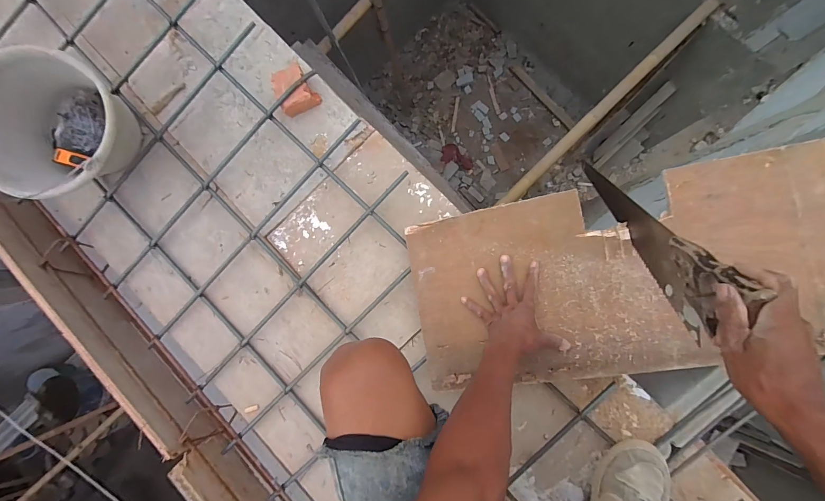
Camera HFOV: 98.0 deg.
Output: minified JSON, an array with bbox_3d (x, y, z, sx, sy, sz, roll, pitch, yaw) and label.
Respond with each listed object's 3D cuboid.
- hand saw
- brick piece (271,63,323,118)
[{"bbox_3d":[0.357,-0.027,0.563,0.031,0.466,0.120,1,121,6],"label":"hand saw"},{"bbox_3d":[-0.238,-0.324,0.732,0.077,0.057,0.074,0,86,6],"label":"brick piece"}]

